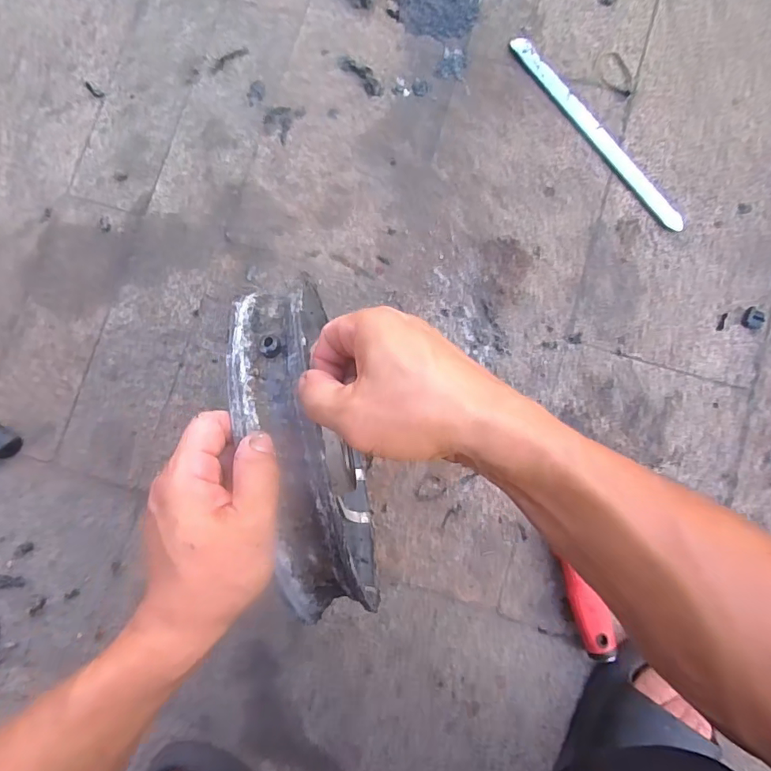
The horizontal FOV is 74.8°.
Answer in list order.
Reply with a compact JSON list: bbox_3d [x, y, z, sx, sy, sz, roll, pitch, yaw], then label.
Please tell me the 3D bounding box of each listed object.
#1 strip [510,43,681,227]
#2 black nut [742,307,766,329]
[{"bbox_3d":[0.238,-0.286,0.570,0.021,0.009,0.281,-36,84,-3],"label":"strip"},{"bbox_3d":[0.392,-0.071,0.538,0.023,0.009,0.024,0,84,1],"label":"black nut"}]

